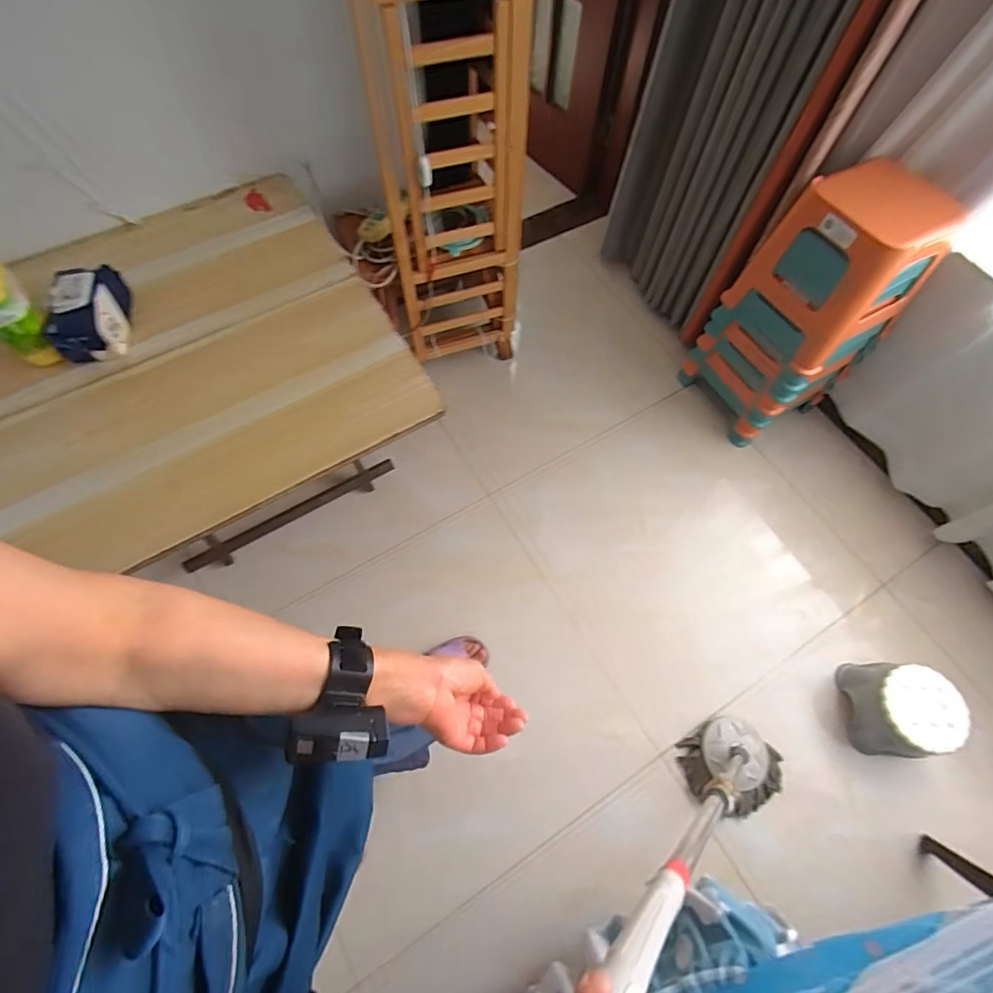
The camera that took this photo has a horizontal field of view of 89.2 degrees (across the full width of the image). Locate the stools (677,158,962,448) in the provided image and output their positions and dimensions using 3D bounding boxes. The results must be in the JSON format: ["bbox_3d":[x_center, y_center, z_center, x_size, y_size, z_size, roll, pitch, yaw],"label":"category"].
[{"bbox_3d":[0.750,-0.441,1.238,0.279,0.592,0.322,-32,70,-14],"label":"stools"}]

